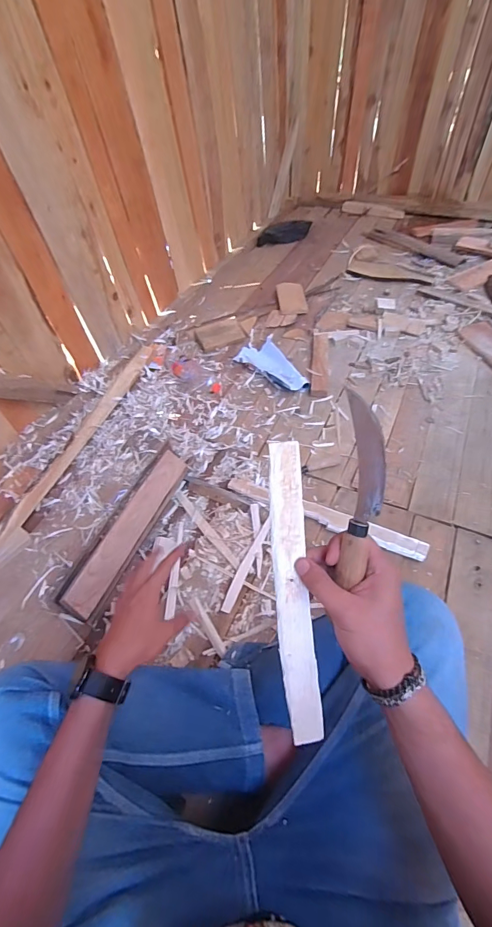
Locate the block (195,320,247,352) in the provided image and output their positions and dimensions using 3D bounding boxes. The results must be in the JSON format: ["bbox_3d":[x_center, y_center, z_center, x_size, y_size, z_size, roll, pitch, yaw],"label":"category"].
[{"bbox_3d":[-0.085,-0.429,1.291,0.155,0.030,0.108,-20,53,-13],"label":"block"}]

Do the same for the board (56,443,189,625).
[{"bbox_3d":[-0.245,0.131,0.823,0.079,0.025,0.391,39,55,-17],"label":"board"}]

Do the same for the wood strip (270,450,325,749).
[{"bbox_3d":[0.042,0.109,0.342,0.030,0.004,0.254,-4,84,3],"label":"wood strip"}]

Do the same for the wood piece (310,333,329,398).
[{"bbox_3d":[0.229,-0.315,1.176,0.051,0.029,0.306,5,52,7],"label":"wood piece"}]

